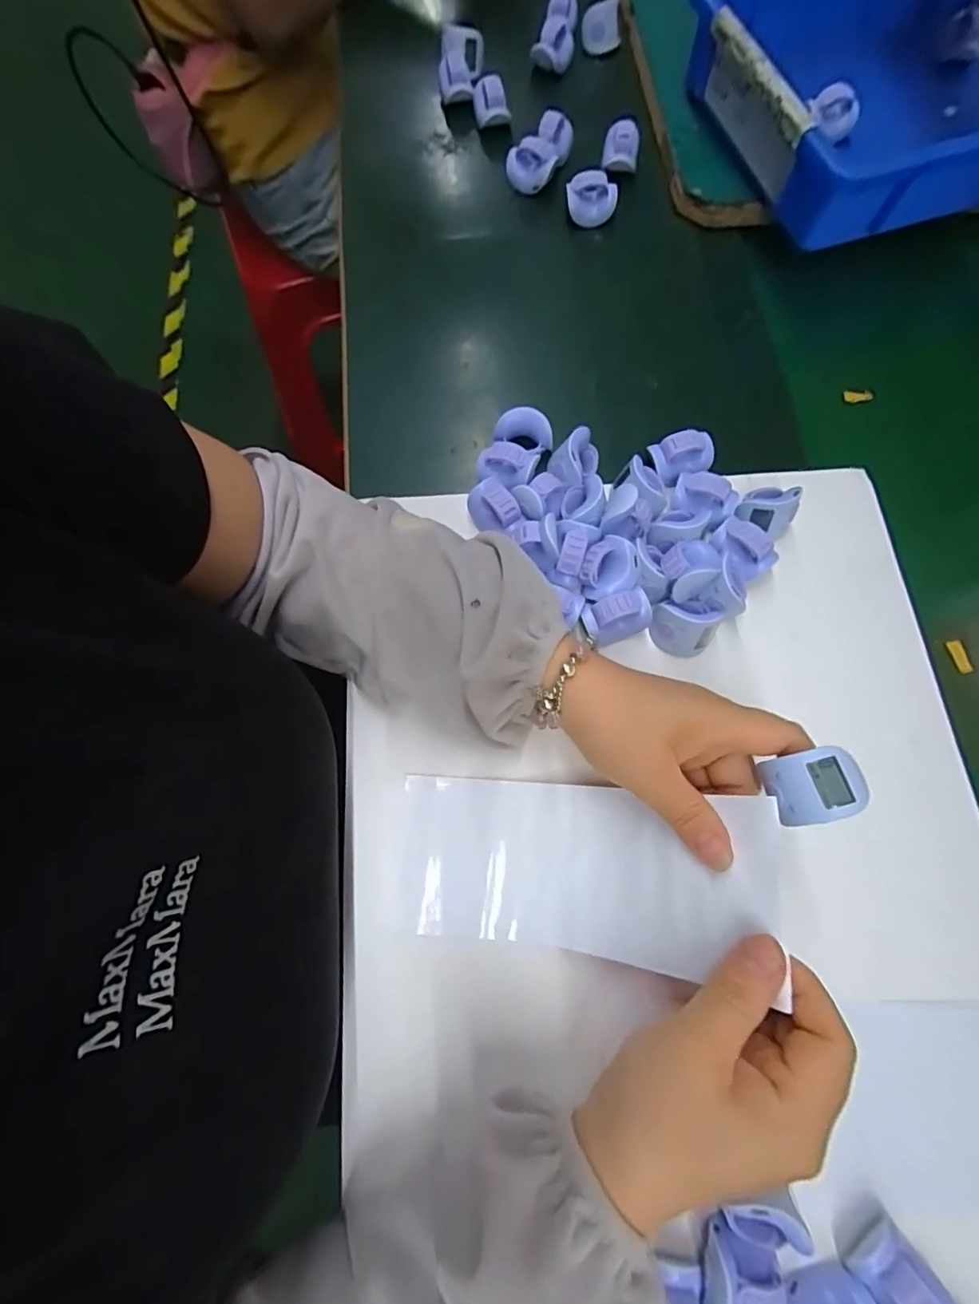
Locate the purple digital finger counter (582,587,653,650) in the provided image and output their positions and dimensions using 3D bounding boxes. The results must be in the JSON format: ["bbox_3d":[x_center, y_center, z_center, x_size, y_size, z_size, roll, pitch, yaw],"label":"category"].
[{"bbox_3d":[0.080,-0.022,0.321,0.042,0.032,0.024,-16,74,-5],"label":"purple digital finger counter"}]

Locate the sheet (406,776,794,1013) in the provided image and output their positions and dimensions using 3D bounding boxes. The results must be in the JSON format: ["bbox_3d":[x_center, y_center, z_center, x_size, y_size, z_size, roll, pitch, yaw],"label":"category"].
[{"bbox_3d":[0.044,0.120,0.284,0.203,0.018,0.089,-4,71,27],"label":"sheet"}]

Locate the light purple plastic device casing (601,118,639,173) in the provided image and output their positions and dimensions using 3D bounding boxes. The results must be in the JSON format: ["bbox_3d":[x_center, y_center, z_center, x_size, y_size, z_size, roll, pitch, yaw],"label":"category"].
[{"bbox_3d":[0.111,-0.421,0.427,0.029,0.026,0.029,13,74,4],"label":"light purple plastic device casing"}]

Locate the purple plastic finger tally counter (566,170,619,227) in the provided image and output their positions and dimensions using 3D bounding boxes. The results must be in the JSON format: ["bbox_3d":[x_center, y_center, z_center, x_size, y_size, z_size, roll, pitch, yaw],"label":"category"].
[{"bbox_3d":[0.083,-0.374,0.423,0.042,0.034,0.020,-13,30,-3],"label":"purple plastic finger tally counter"}]

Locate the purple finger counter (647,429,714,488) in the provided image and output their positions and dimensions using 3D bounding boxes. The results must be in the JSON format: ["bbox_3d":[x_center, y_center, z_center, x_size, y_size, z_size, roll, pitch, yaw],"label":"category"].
[{"bbox_3d":[0.132,-0.133,0.347,0.040,0.022,0.025,-10,73,-3],"label":"purple finger counter"}]

